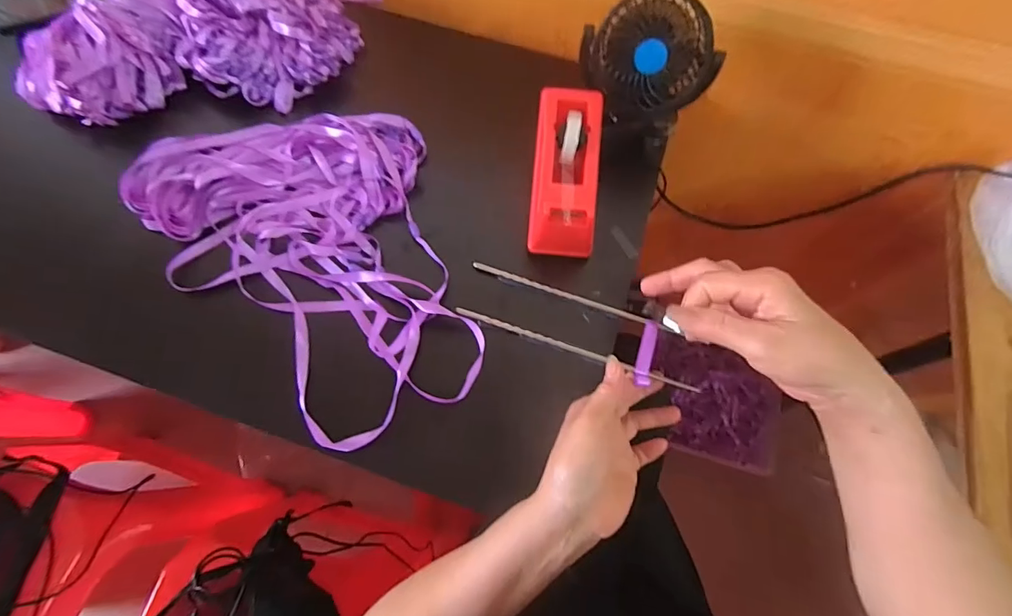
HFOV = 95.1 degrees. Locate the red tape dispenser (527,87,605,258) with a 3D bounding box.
[{"bbox_3d":[0.058,-0.126,0.443,0.062,0.073,0.161,5,68,1],"label":"red tape dispenser"}]

